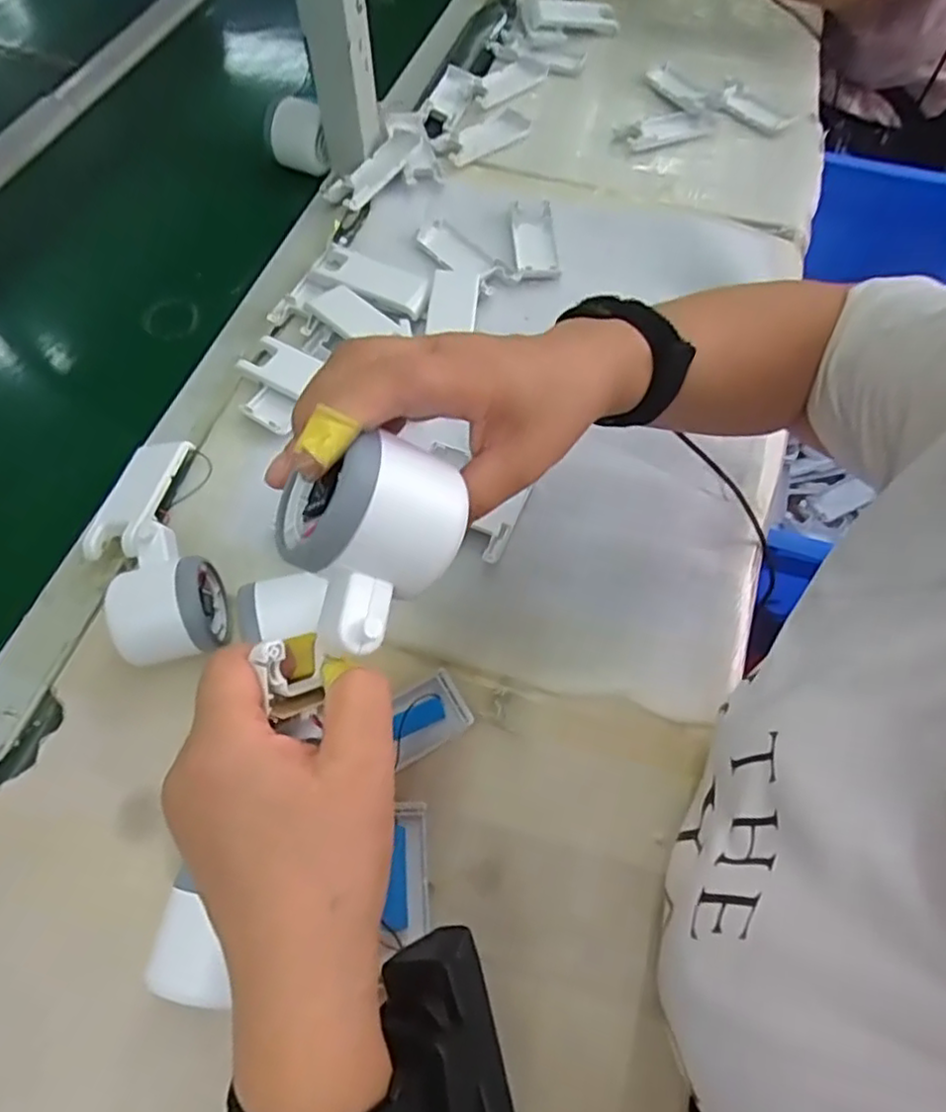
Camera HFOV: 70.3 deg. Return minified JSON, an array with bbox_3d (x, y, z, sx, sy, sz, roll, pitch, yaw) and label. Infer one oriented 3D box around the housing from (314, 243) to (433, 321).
[{"bbox_3d":[-0.085,-0.236,0.572,0.105,0.014,0.046,25,63,12],"label":"housing"}]

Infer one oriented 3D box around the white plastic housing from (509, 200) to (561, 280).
[{"bbox_3d":[0.056,-0.288,0.616,0.040,0.015,0.100,0,60,-1],"label":"white plastic housing"}]

